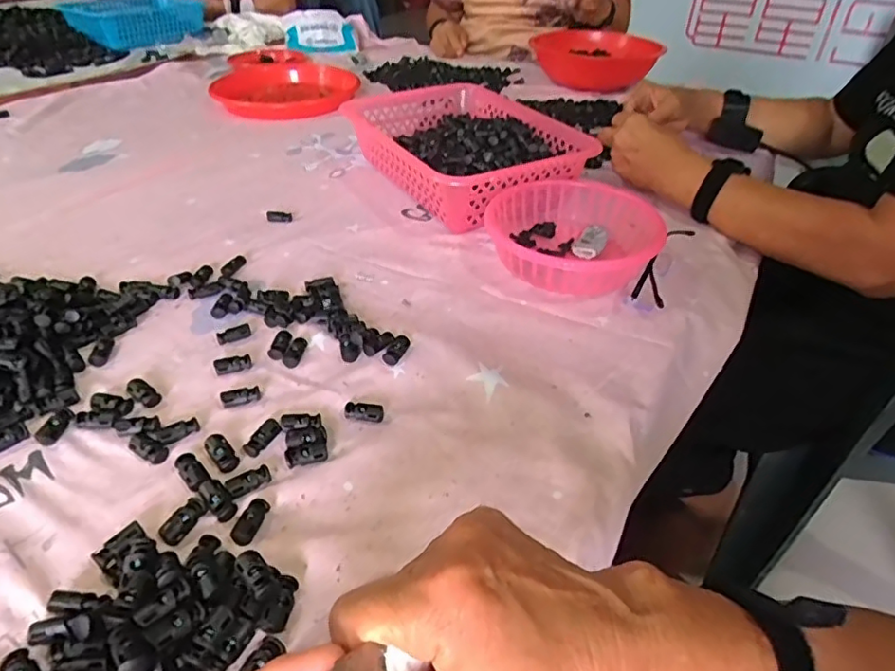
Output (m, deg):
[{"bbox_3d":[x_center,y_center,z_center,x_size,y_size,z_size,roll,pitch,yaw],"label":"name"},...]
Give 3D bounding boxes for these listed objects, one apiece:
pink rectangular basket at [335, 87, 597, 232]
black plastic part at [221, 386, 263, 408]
[{"bbox_3d":[0.011,-0.239,0.733,0.207,0.085,0.314,-19,44,-25],"label":"pink rectangular basket"},{"bbox_3d":[-0.155,0.046,0.428,0.028,0.007,0.011,-14,42,-20],"label":"black plastic part"}]

